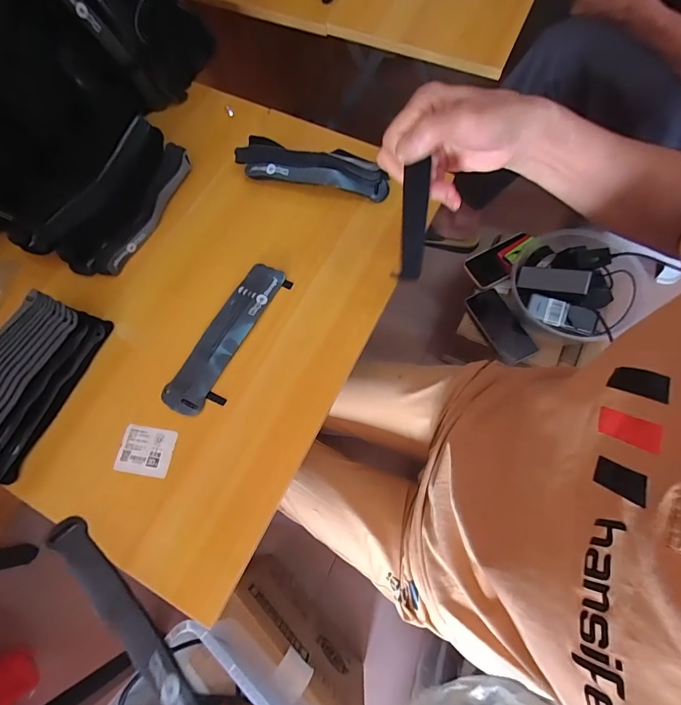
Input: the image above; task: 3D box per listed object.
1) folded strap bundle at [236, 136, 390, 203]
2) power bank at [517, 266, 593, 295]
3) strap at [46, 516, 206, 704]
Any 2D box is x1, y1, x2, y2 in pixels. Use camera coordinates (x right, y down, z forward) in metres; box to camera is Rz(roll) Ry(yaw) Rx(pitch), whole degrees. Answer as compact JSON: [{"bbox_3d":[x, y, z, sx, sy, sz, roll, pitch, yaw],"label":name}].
[{"bbox_3d":[-0.036,-0.244,0.508,0.205,0.044,0.051,14,71,6],"label":"folded strap bundle"},{"bbox_3d":[0.409,-0.142,0.737,0.119,0.017,0.047,13,70,28],"label":"power bank"},{"bbox_3d":[-0.148,0.179,0.262,0.189,0.013,0.020,29,73,28],"label":"strap"}]

